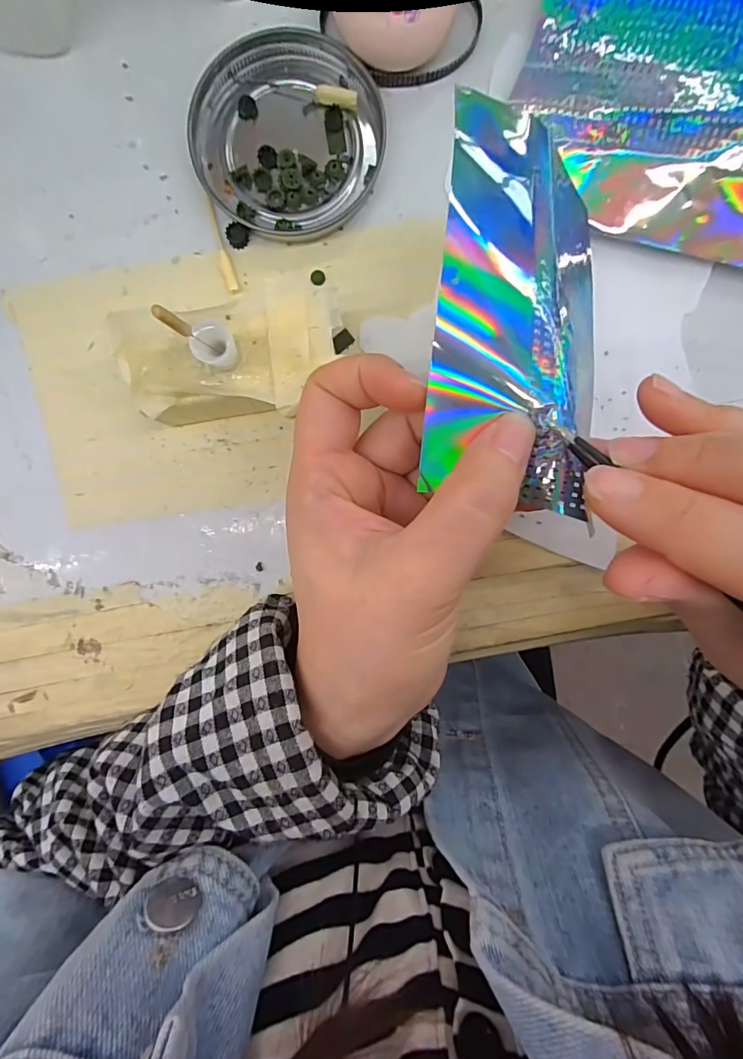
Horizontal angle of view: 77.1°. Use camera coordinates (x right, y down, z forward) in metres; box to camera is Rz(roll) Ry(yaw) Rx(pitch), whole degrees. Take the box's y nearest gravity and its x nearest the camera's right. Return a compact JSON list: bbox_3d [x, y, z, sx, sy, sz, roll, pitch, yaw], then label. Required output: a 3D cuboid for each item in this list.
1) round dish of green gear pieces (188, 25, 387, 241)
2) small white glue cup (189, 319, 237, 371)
[{"bbox_3d":[-0.035,-0.166,0.195,0.077,0.009,0.080,0,93,1],"label":"round dish of green gear pieces"},{"bbox_3d":[-0.055,-0.065,0.164,0.015,0.016,0.014,0,93,1],"label":"small white glue cup"}]

